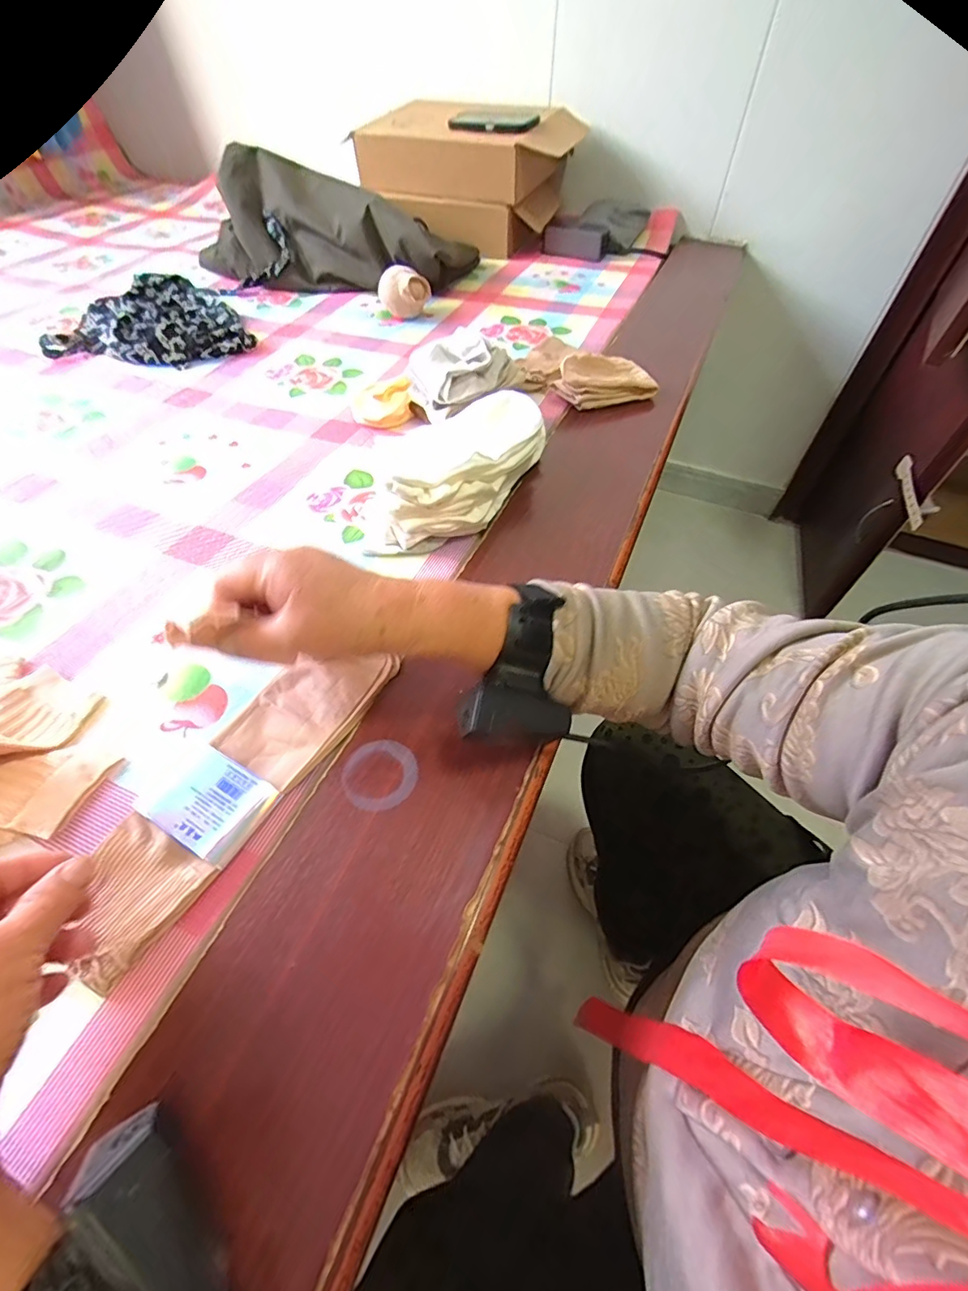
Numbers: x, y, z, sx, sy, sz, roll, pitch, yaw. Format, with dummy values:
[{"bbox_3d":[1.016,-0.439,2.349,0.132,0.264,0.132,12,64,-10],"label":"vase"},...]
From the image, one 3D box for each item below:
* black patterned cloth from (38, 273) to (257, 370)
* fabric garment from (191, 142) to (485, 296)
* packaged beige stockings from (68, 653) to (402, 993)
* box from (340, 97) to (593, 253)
[{"bbox_3d":[-0.563,-0.534,0.816,0.277,0.046,0.335,-28,58,-22],"label":"black patterned cloth"},{"bbox_3d":[-0.277,-0.764,0.921,0.507,0.153,0.211,17,53,11],"label":"fabric garment"},{"bbox_3d":[-0.164,0.084,0.338,0.076,0.018,0.239,27,56,18],"label":"packaged beige stockings"},{"bbox_3d":[-0.026,-0.973,1.054,0.398,0.204,0.264,25,55,17],"label":"box"}]

